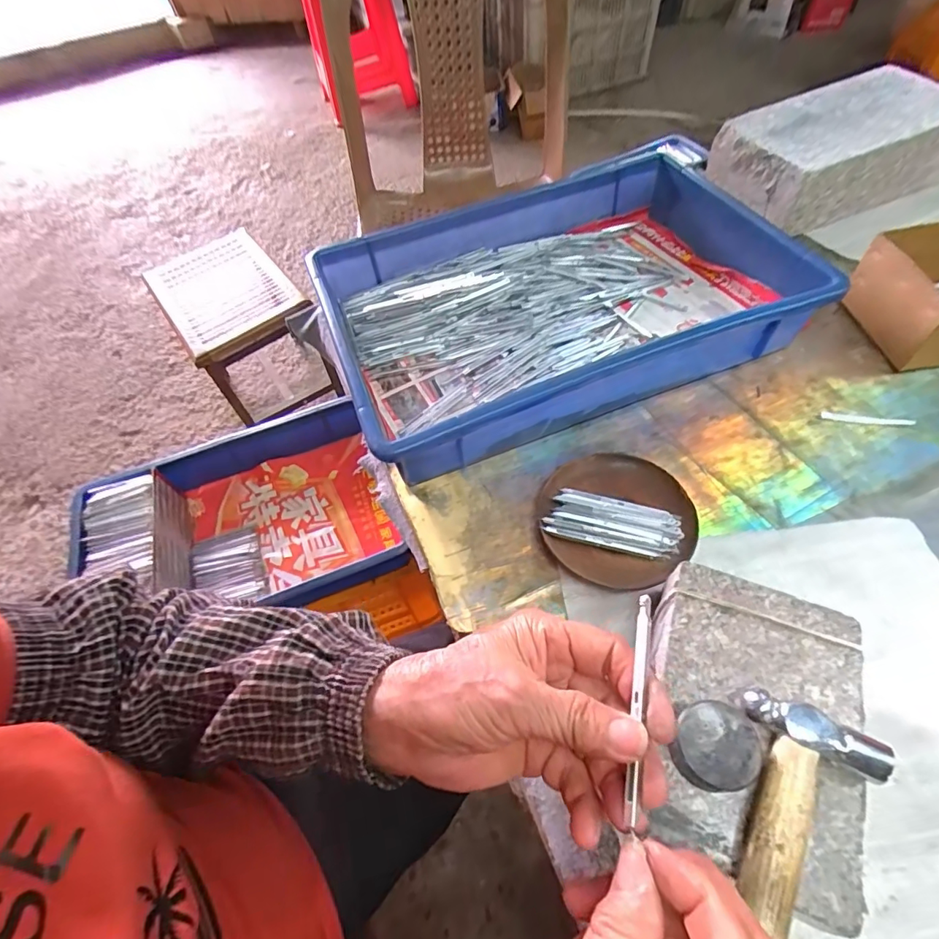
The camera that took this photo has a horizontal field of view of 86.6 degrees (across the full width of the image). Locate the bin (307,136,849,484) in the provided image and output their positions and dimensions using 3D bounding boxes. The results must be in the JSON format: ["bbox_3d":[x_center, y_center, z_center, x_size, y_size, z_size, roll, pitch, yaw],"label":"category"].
[{"bbox_3d":[0.087,-0.170,0.494,0.429,0.079,0.276,-20,57,-7],"label":"bin"}]

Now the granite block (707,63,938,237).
[{"bbox_3d":[0.425,-0.374,0.577,0.244,0.076,0.139,-20,57,-7],"label":"granite block"}]

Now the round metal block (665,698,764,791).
[{"bbox_3d":[0.120,0.136,0.245,0.035,0.020,0.038,-3,57,4],"label":"round metal block"}]

